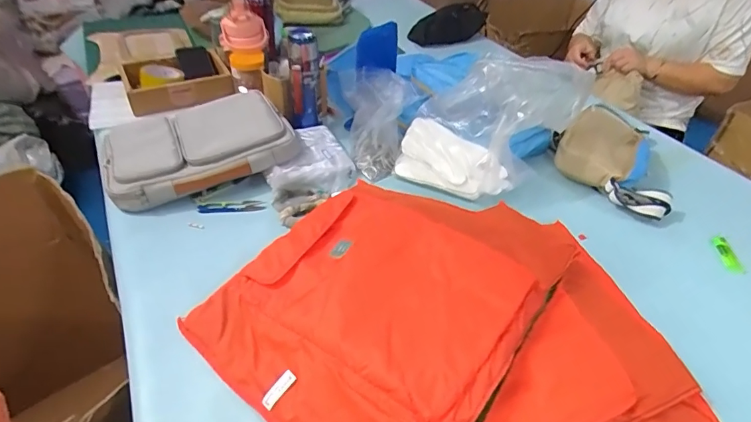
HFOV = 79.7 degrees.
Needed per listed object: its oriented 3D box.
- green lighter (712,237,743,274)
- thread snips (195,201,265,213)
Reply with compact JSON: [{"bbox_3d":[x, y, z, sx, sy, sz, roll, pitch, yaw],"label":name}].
[{"bbox_3d":[0.611,0.075,0.784,0.027,0.016,0.073,5,41,4],"label":"green lighter"},{"bbox_3d":[-0.263,-0.007,0.826,0.118,0.015,0.021,-6,41,-9],"label":"thread snips"}]

